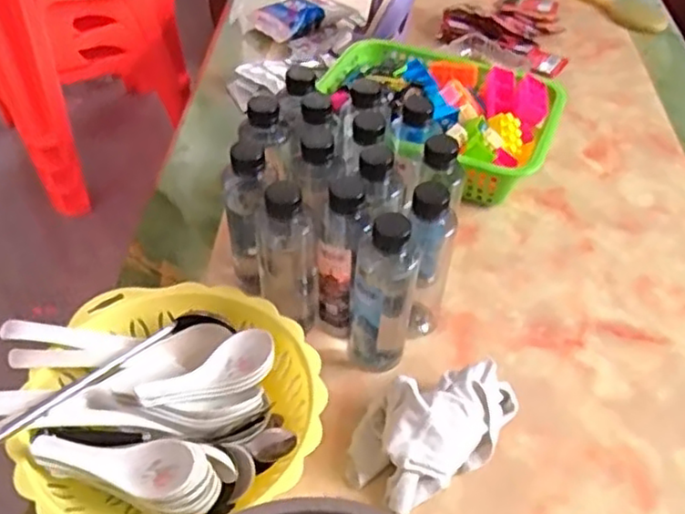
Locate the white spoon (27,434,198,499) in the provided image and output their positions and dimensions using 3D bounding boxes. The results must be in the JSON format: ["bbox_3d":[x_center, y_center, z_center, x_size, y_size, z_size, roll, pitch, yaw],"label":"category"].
[{"bbox_3d":[-0.173,0.153,0.527,0.121,0.025,0.043,10,47,7],"label":"white spoon"}]

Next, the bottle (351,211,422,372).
[{"bbox_3d":[0.038,0.028,0.615,0.053,0.187,0.058,6,47,4],"label":"bottle"}]

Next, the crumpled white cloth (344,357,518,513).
[{"bbox_3d":[0.078,0.143,0.592,0.161,0.059,0.094,-26,52,-24],"label":"crumpled white cloth"}]

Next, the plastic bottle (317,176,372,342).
[{"bbox_3d":[-0.001,0.008,0.643,0.050,0.179,0.052,1,46,-1],"label":"plastic bottle"}]

